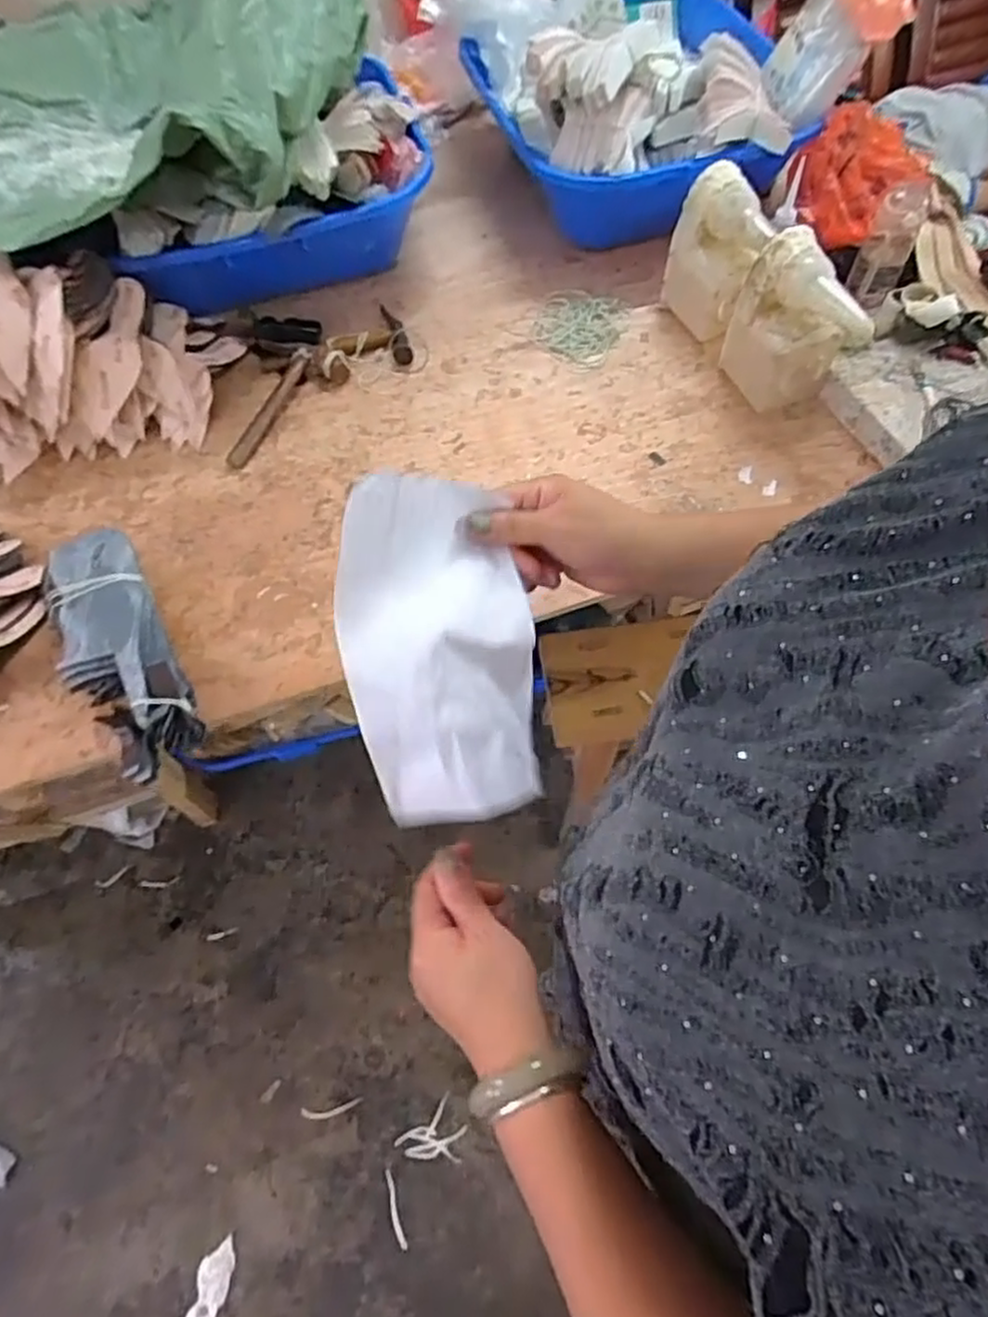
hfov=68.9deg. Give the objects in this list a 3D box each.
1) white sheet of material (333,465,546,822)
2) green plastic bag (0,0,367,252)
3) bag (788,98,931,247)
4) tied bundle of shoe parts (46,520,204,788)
[{"bbox_3d":[-0.031,-0.009,0.426,0.129,0.028,0.199,0,78,-39],"label":"white sheet of material"},{"bbox_3d":[-0.509,-0.814,0.992,0.657,0.172,0.515,-18,61,-7],"label":"green plastic bag"},{"bbox_3d":[0.576,-0.768,1.148,0.199,0.110,0.229,20,64,14],"label":"bag"},{"bbox_3d":[-0.450,-0.012,0.861,0.116,0.066,0.339,-26,62,-11],"label":"tied bundle of shoe parts"}]

